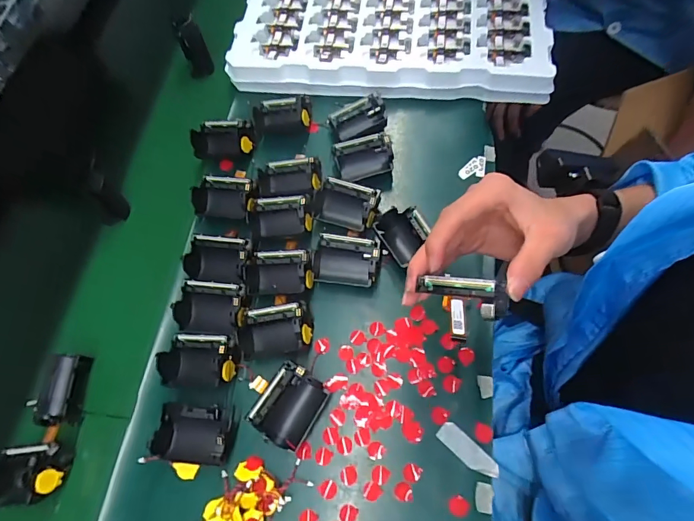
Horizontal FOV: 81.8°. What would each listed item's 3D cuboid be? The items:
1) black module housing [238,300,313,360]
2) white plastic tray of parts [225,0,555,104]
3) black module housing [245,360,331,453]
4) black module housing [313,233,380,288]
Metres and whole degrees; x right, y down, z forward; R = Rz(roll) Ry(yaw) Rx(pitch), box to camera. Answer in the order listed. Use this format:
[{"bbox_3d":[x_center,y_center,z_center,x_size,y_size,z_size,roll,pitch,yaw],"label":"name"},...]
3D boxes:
[{"bbox_3d":[-0.078,0.072,0.416,0.079,0.044,0.054,-8,67,2],"label":"black module housing"},{"bbox_3d":[0.061,-0.348,0.577,0.433,0.047,0.248,5,69,9],"label":"white plastic tray of parts"},{"bbox_3d":[-0.057,0.140,0.386,0.055,0.031,0.070,30,74,17],"label":"black module housing"},{"bbox_3d":[-0.001,0.003,0.448,0.074,0.045,0.055,7,68,8],"label":"black module housing"}]

